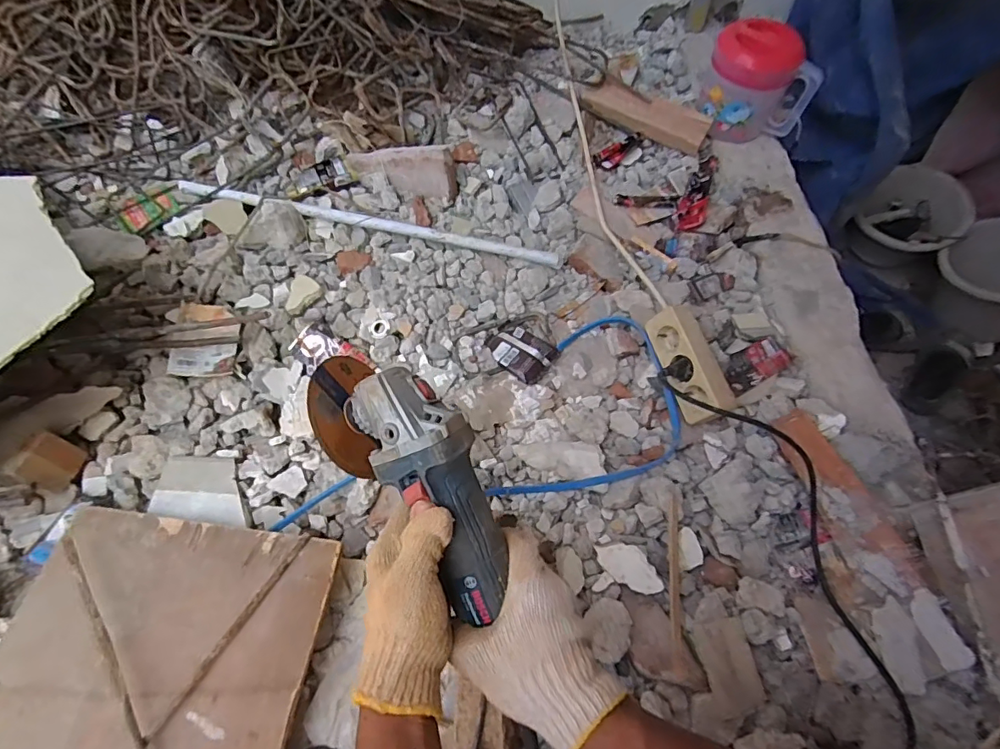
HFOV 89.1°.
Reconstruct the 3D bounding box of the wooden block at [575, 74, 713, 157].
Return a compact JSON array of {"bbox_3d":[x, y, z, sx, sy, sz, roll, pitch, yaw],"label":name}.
[{"bbox_3d":[0.272,-0.489,0.954,0.236,0.038,0.072,28,106,13],"label":"wooden block"}]

